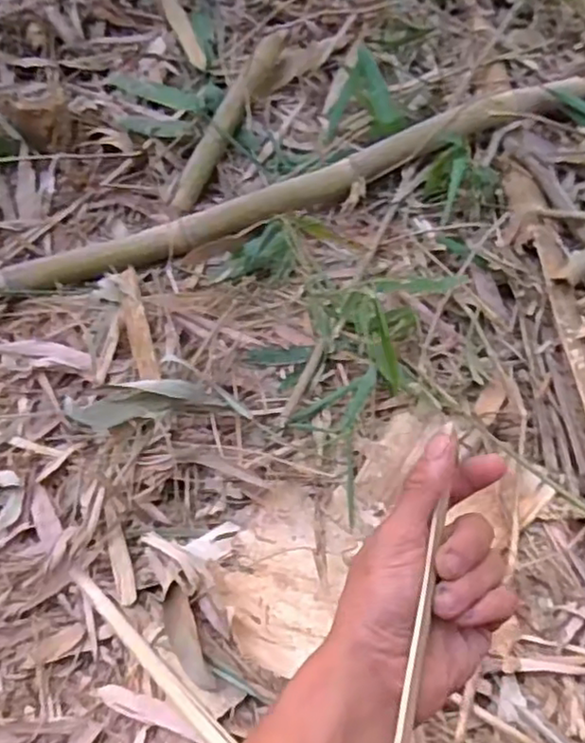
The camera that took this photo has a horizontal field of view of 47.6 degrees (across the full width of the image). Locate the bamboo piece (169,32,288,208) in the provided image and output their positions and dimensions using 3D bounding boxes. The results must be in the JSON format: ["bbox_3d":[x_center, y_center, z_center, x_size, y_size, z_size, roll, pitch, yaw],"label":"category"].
[{"bbox_3d":[-0.134,-0.548,1.424,0.050,0.057,0.528,18,69,16],"label":"bamboo piece"}]

